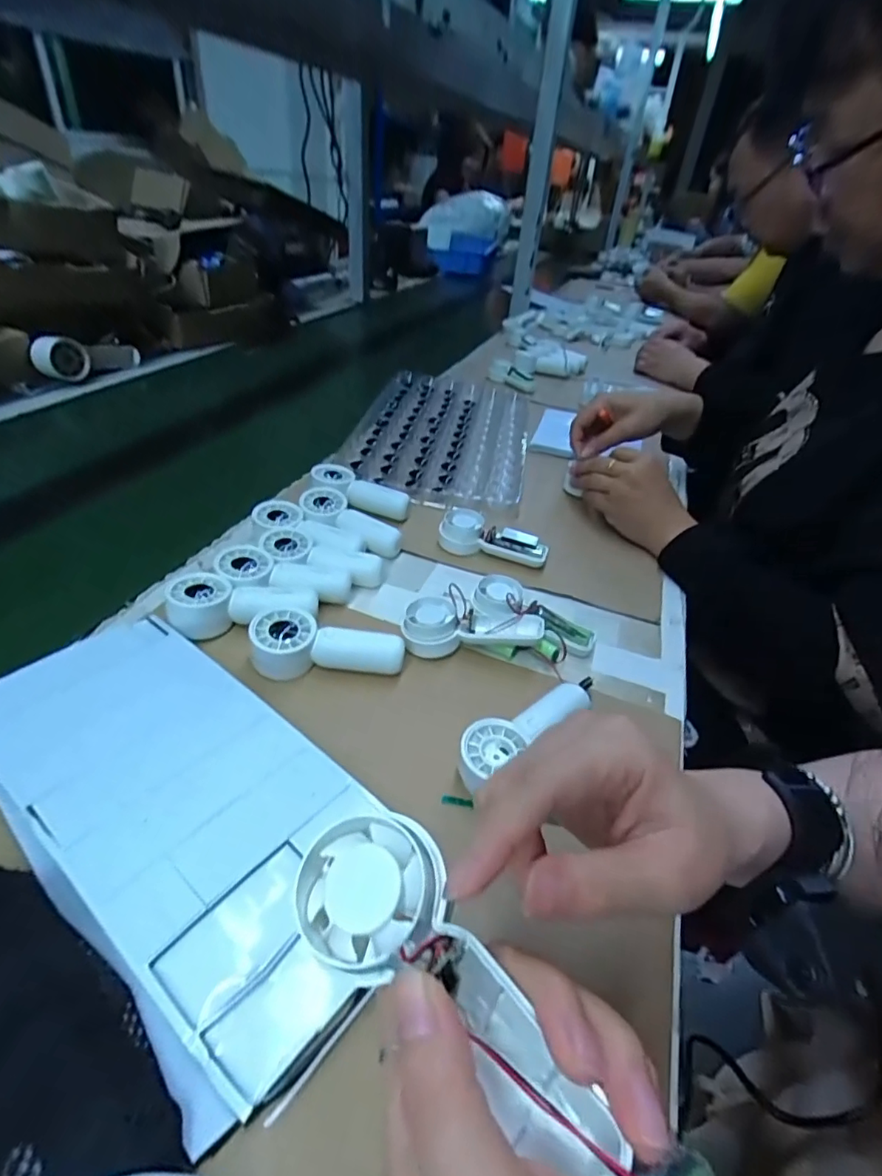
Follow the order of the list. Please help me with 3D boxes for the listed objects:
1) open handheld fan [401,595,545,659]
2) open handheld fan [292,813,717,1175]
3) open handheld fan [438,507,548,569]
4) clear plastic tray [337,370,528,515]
[{"bbox_3d":[0.024,0.034,0.443,0.108,0.033,0.042,2,38,-7],"label":"open handheld fan"},{"bbox_3d":[0.010,0.115,0.154,0.124,0.024,0.043,35,45,23],"label":"open handheld fan"},{"bbox_3d":[0.053,-0.051,0.552,0.107,0.028,0.039,13,38,6],"label":"open handheld fan"},{"bbox_3d":[0.009,-0.229,0.777,0.227,0.018,0.405,11,38,4],"label":"clear plastic tray"}]

